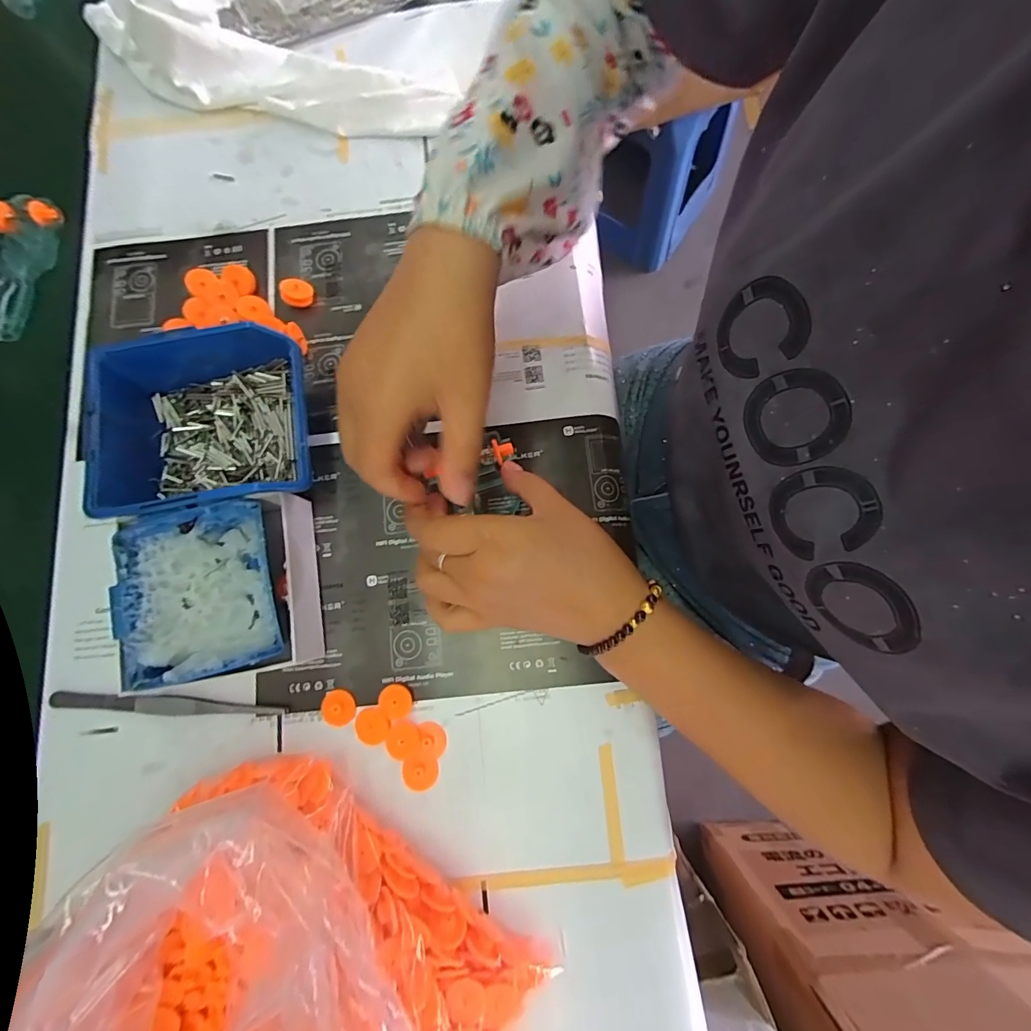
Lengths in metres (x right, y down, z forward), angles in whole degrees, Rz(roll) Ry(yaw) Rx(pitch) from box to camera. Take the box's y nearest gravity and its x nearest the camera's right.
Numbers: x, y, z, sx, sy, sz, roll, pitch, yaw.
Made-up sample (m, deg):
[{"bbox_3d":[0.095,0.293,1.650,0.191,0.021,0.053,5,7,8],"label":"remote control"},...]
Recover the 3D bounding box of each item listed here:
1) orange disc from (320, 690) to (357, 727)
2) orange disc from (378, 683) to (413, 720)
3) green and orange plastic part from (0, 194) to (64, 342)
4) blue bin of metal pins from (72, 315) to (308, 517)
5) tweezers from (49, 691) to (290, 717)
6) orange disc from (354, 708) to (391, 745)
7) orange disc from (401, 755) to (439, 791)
[{"bbox_3d":[-0.114,0.124,0.295,0.022,0.005,0.021,-1,79,4],"label":"orange disc"},{"bbox_3d":[-0.076,0.119,0.294,0.019,0.007,0.021,-41,80,-4],"label":"orange disc"},{"bbox_3d":[-0.420,-0.205,0.377,0.057,0.022,0.121,10,80,6],"label":"green and orange plastic part"},{"bbox_3d":[-0.202,-0.055,0.305,0.131,0.061,0.112,-11,79,2],"label":"blue bin of metal pins"},{"bbox_3d":[-0.228,0.122,0.296,0.156,0.011,0.013,1,79,4],"label":"tweezers"},{"bbox_3d":[-0.091,0.134,0.289,0.021,0.004,0.022,-1,79,4],"label":"orange disc"},{"bbox_3d":[-0.059,0.159,0.283,0.023,0.004,0.019,-19,79,0],"label":"orange disc"}]

